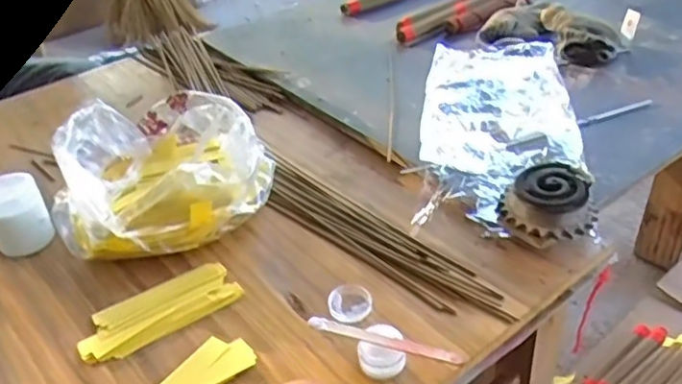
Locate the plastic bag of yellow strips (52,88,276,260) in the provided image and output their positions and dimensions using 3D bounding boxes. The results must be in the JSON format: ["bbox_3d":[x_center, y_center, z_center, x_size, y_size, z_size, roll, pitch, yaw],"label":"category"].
[{"bbox_3d":[-0.192,-0.023,0.657,0.215,0.085,0.208,-22,40,-22],"label":"plastic bag of yellow strips"}]

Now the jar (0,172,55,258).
[{"bbox_3d":[-0.325,0.024,0.624,0.053,0.071,0.046,-21,40,-21],"label":"jar"}]

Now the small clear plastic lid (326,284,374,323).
[{"bbox_3d":[0.008,0.096,0.543,0.036,0.010,0.043,8,38,16],"label":"small clear plastic lid"}]

